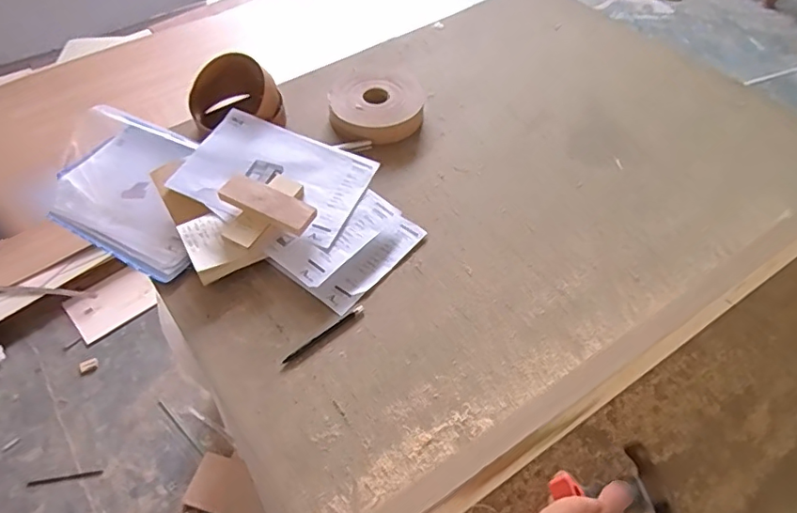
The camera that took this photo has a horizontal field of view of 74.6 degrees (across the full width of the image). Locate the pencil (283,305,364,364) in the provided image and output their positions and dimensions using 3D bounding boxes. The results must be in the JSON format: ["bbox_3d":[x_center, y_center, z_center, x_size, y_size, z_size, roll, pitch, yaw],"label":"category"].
[{"bbox_3d":[-0.103,0.109,0.736,0.136,0.004,0.009,-35,60,-26],"label":"pencil"}]

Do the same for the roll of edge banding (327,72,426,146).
[{"bbox_3d":[-0.037,-0.294,1.021,0.173,0.038,0.182,0,51,-1],"label":"roll of edge banding"}]

